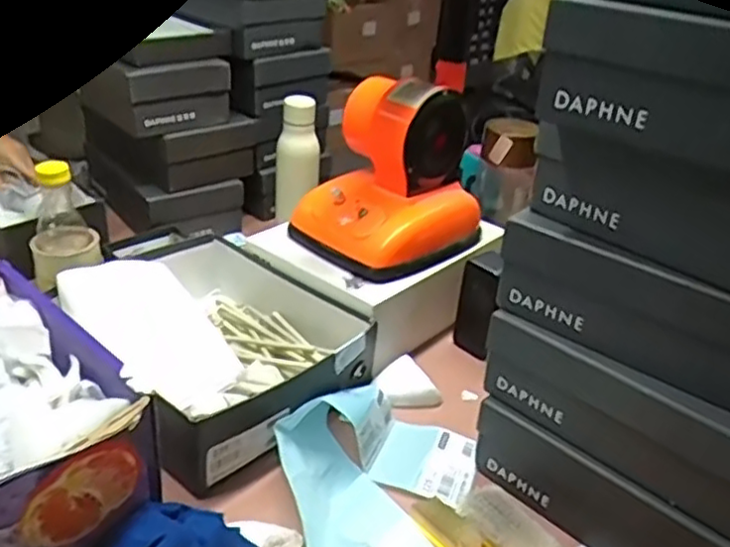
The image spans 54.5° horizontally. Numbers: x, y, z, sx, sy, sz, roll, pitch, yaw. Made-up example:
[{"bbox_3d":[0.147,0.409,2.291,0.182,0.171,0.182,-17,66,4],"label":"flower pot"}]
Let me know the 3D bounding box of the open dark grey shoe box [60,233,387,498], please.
[{"bbox_3d":[-0.190,0.071,0.825,0.344,0.090,0.267,27,37,33],"label":"open dark grey shoe box"}]

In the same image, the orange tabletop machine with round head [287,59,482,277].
[{"bbox_3d":[0.026,-0.132,0.890,0.187,0.199,0.181,25,36,31],"label":"orange tabletop machine with round head"}]

